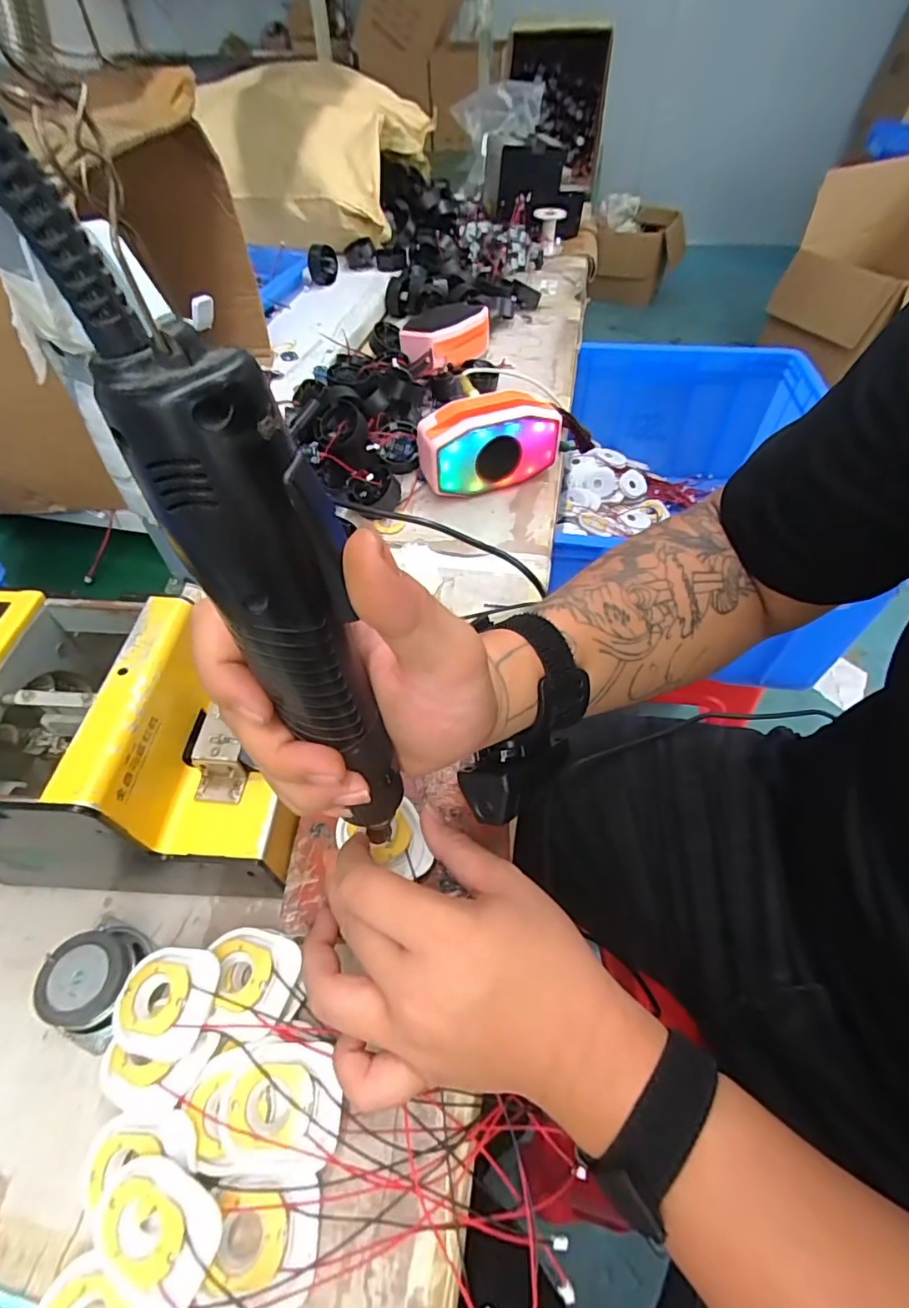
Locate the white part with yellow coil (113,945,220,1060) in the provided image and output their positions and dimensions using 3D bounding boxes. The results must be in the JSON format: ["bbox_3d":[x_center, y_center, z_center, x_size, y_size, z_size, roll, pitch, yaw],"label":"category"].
[{"bbox_3d":[-0.156,0.185,0.284,0.054,0.013,0.048,3,52,2],"label":"white part with yellow coil"}]

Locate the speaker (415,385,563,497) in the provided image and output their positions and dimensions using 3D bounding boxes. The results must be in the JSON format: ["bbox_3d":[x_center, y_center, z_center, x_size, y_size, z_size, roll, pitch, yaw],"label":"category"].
[{"bbox_3d":[0.035,-0.224,0.566,0.147,0.087,0.056,-16,54,-12],"label":"speaker"}]

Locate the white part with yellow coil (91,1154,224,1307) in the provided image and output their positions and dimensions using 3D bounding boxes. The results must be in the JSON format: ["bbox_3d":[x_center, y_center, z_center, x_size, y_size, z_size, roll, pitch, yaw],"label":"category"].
[{"bbox_3d":[-0.135,0.260,0.237,0.058,0.013,0.045,21,72,12],"label":"white part with yellow coil"}]

